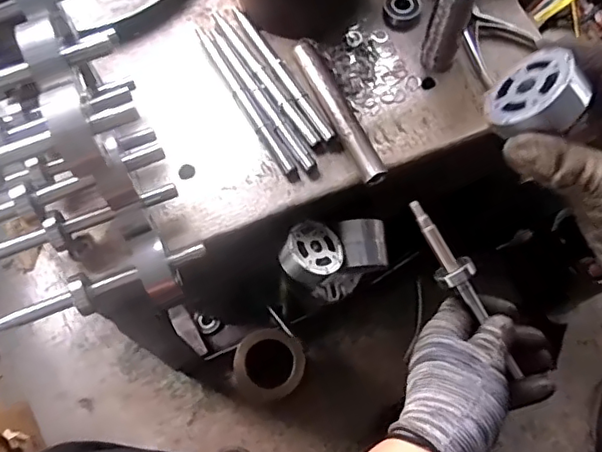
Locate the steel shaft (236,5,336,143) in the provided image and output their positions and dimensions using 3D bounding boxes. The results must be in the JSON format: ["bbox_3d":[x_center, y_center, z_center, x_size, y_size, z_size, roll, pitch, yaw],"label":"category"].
[{"bbox_3d":[-0.018,-0.137,0.510,0.012,0.008,0.162,-30,71,-11],"label":"steel shaft"}]

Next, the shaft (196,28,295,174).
[{"bbox_3d":[-0.051,-0.111,0.502,0.010,0.007,0.164,-30,71,-11],"label":"shaft"}]

